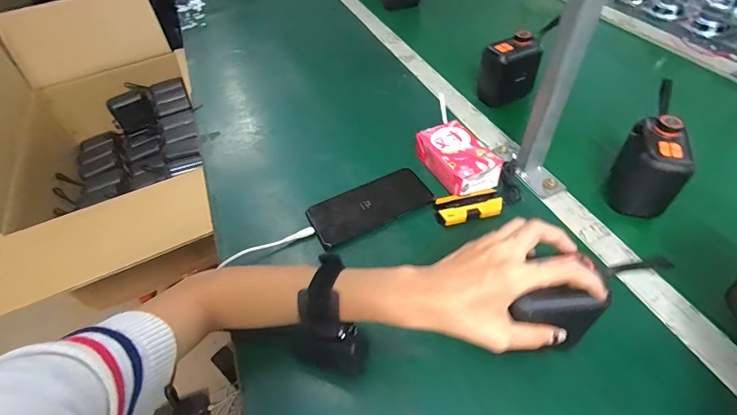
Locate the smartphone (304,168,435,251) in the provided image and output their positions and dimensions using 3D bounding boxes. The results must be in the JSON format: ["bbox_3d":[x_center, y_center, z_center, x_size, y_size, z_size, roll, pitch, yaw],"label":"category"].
[{"bbox_3d":[0.000,-0.005,0.492,0.151,0.012,0.073,-23,50,-13],"label":"smartphone"}]

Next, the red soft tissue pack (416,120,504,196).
[{"bbox_3d":[0.116,-0.067,0.513,0.070,0.033,0.110,-22,50,-12],"label":"red soft tissue pack"}]

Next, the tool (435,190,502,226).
[{"bbox_3d":[0.121,-0.001,0.467,0.076,0.014,0.041,-13,49,-5],"label":"tool"}]

